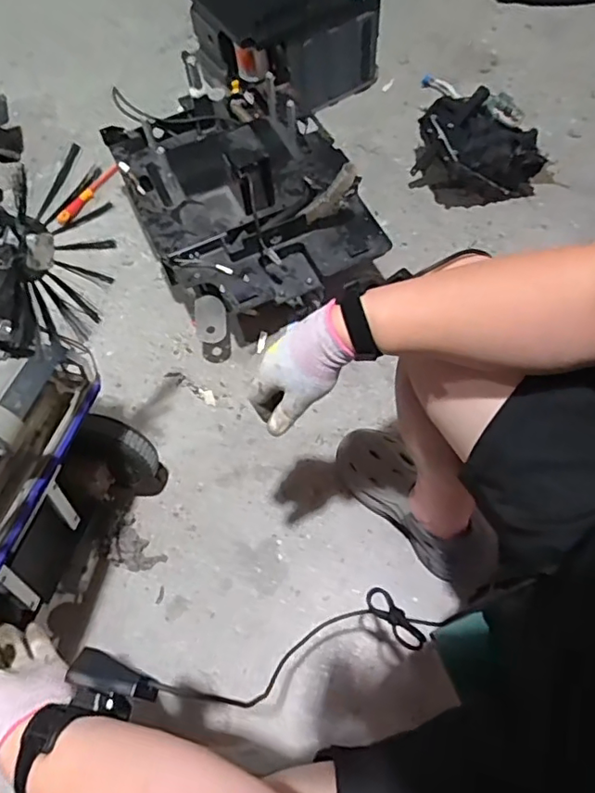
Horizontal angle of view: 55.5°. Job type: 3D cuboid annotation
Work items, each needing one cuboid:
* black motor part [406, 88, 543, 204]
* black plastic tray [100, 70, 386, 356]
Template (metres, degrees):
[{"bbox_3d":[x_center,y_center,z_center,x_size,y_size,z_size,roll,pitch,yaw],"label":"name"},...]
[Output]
[{"bbox_3d":[0.406,-0.548,1.276,0.279,0.199,0.168,13,65,9],"label":"black motor part"},{"bbox_3d":[-0.112,-0.417,1.180,0.418,0.277,0.512,-23,64,-8],"label":"black plastic tray"}]

